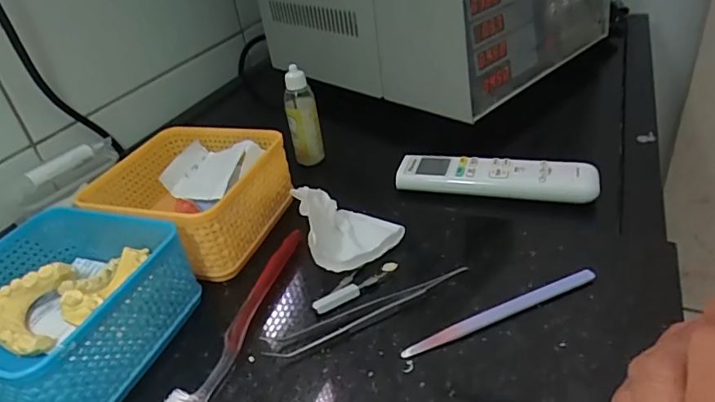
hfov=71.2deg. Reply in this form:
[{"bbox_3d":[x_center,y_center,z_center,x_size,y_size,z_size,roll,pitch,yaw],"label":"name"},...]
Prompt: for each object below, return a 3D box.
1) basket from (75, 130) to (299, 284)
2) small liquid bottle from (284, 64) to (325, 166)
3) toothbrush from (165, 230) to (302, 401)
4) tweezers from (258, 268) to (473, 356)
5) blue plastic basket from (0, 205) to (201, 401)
[{"bbox_3d":[-0.140,-0.002,0.428,0.134,0.065,0.133,7,36,20],"label":"basket"},{"bbox_3d":[-0.059,-0.091,0.539,0.034,0.109,0.026,-10,34,-4],"label":"small liquid bottle"},{"bbox_3d":[-0.077,0.082,0.333,0.018,0.014,0.183,7,36,21],"label":"toothbrush"},{"bbox_3d":[0.008,0.071,0.330,0.143,0.010,0.021,-16,35,-12],"label":"tweezers"},{"bbox_3d":[-0.195,0.070,0.329,0.134,0.065,0.128,6,36,20],"label":"blue plastic basket"}]

